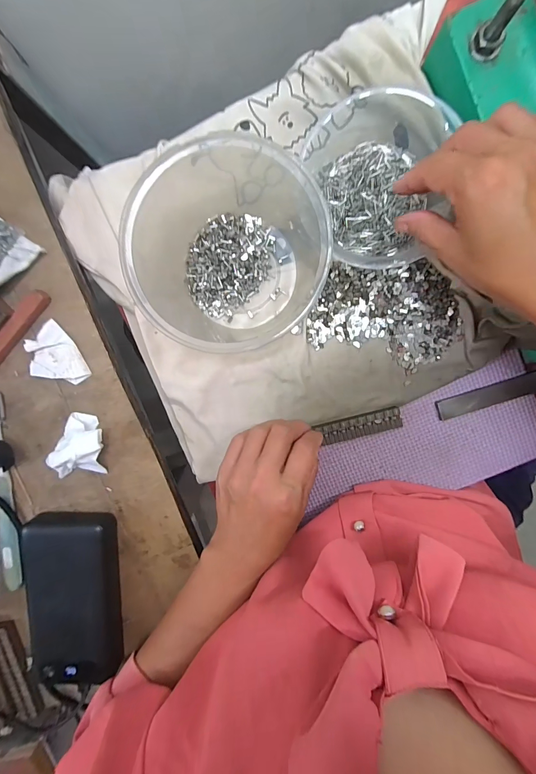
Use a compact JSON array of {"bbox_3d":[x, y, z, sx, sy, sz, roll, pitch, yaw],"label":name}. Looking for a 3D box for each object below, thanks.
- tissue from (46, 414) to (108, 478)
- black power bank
[{"bbox_3d":[-0.160,0.056,0.285,0.041,0.029,0.058,17,98,0],"label":"tissue"},{"bbox_3d":[-0.176,0.190,0.304,0.076,0.027,0.150,-1,98,2],"label":"black power bank"}]

